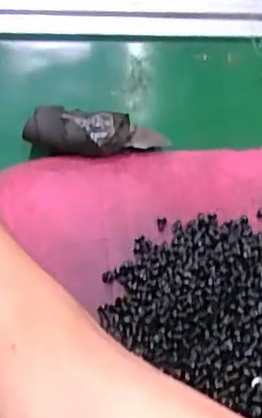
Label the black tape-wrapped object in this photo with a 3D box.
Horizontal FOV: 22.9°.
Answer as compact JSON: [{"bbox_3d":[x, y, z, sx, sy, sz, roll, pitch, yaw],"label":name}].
[{"bbox_3d":[-0.018,-0.040,0.331,0.070,0.016,0.025,10,53,4],"label":"black tape-wrapped object"}]

